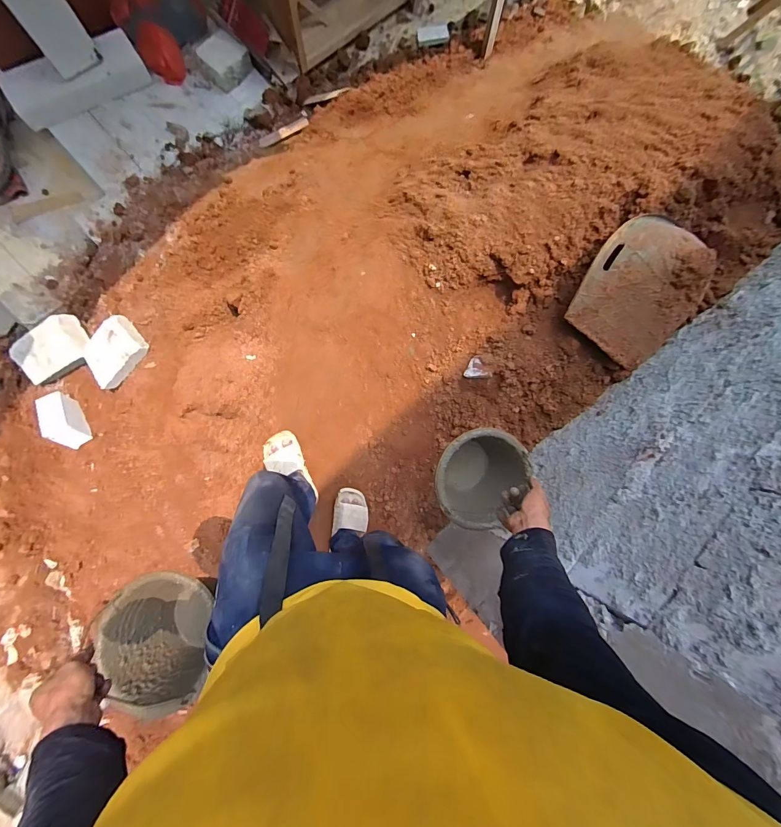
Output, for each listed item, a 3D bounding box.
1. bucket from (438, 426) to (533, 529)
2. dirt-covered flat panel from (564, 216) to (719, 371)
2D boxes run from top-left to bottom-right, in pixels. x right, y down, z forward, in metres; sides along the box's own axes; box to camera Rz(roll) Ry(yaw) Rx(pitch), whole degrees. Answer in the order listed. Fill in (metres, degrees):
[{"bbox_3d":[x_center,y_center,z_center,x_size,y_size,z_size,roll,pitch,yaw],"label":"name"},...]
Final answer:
[{"bbox_3d":[0.219,0.165,0.973,0.222,0.177,0.246,34,81,-4],"label":"bucket"},{"bbox_3d":[0.789,-0.374,1.124,0.412,0.359,0.153,29,39,-20],"label":"dirt-covered flat panel"}]

